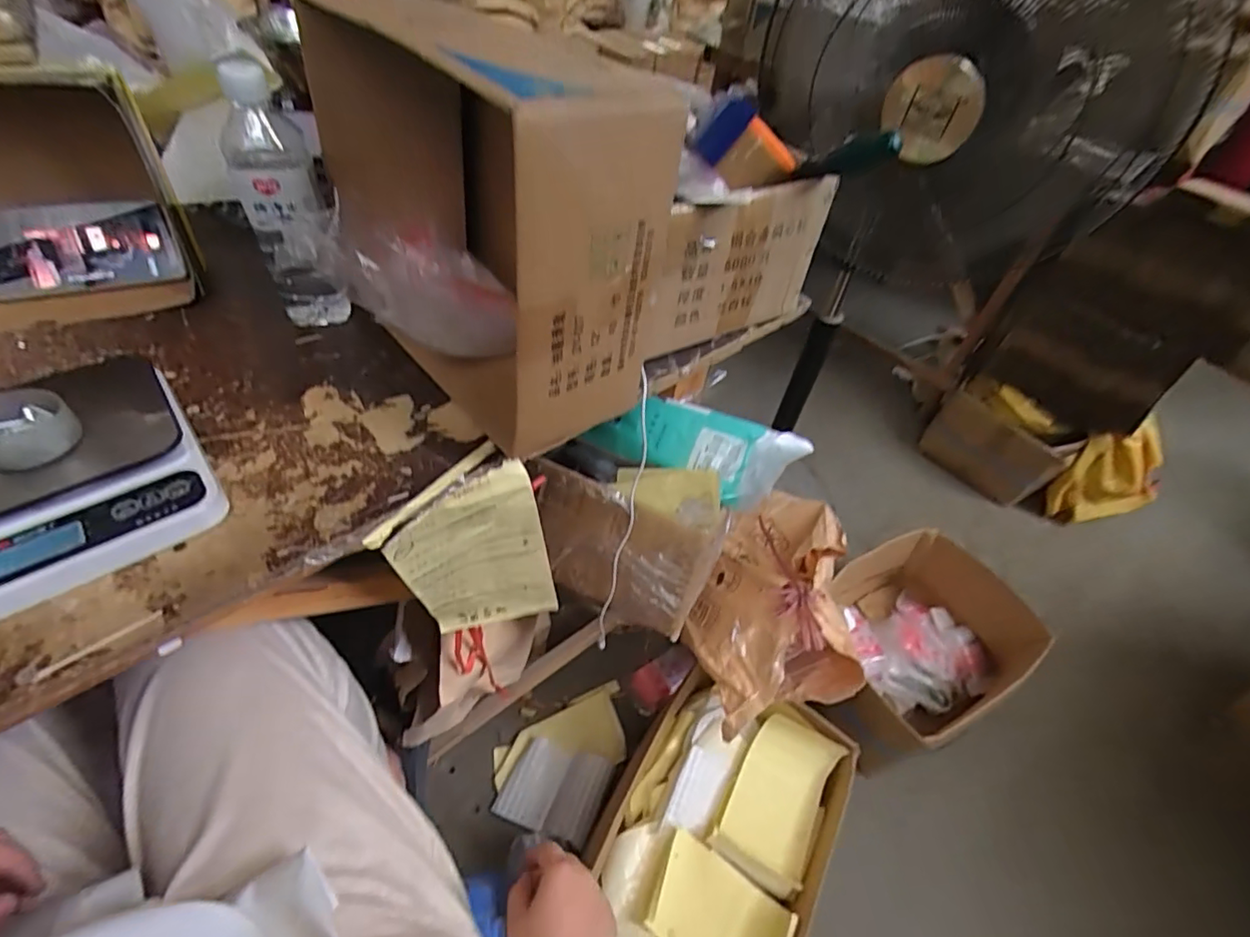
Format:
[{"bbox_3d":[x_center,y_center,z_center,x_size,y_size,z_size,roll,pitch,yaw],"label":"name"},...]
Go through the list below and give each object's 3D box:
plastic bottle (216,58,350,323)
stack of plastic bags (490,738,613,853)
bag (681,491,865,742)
[{"bbox_3d":[-0.298,-0.225,0.499,0.061,0.206,0.053,-18,53,-22],"label":"plastic bottle"},{"bbox_3d":[-0.124,0.557,0.982,0.167,0.022,0.137,18,48,9],"label":"stack of plastic bags"},{"bbox_3d":[0.223,0.181,0.852,0.230,0.185,0.330,-6,49,-12],"label":"bag"}]

